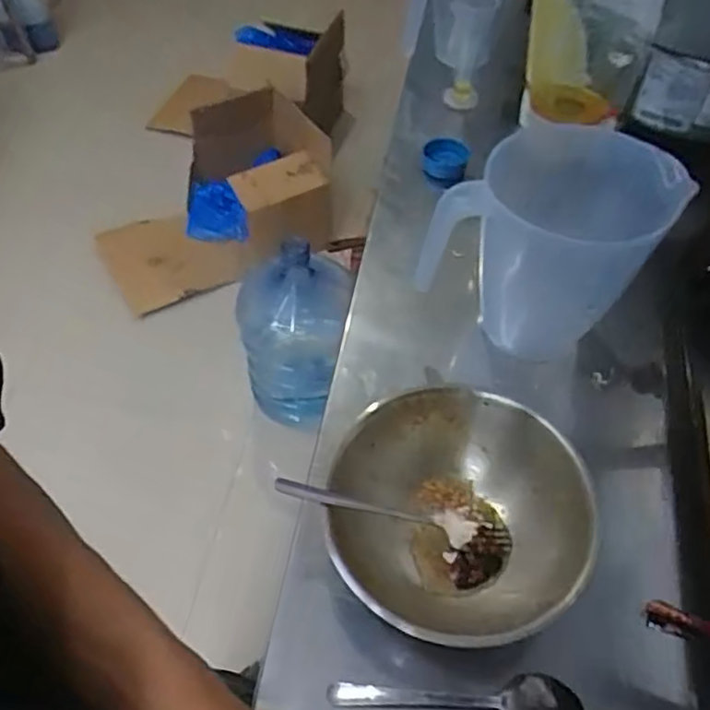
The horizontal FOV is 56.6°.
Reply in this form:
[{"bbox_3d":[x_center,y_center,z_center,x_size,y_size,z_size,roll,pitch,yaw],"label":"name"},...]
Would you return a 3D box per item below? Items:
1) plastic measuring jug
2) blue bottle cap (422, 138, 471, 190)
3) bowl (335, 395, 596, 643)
[{"bbox_3d":[0.186,-0.110,0.631,0.184,0.182,0.186,30,59,20],"label":"plastic measuring jug"},{"bbox_3d":[0.111,-0.236,0.817,0.052,0.040,0.057,3,53,1],"label":"blue bottle cap"},{"bbox_3d":[0.077,0.124,0.511,0.180,0.089,0.174,0,53,0],"label":"bowl"}]

